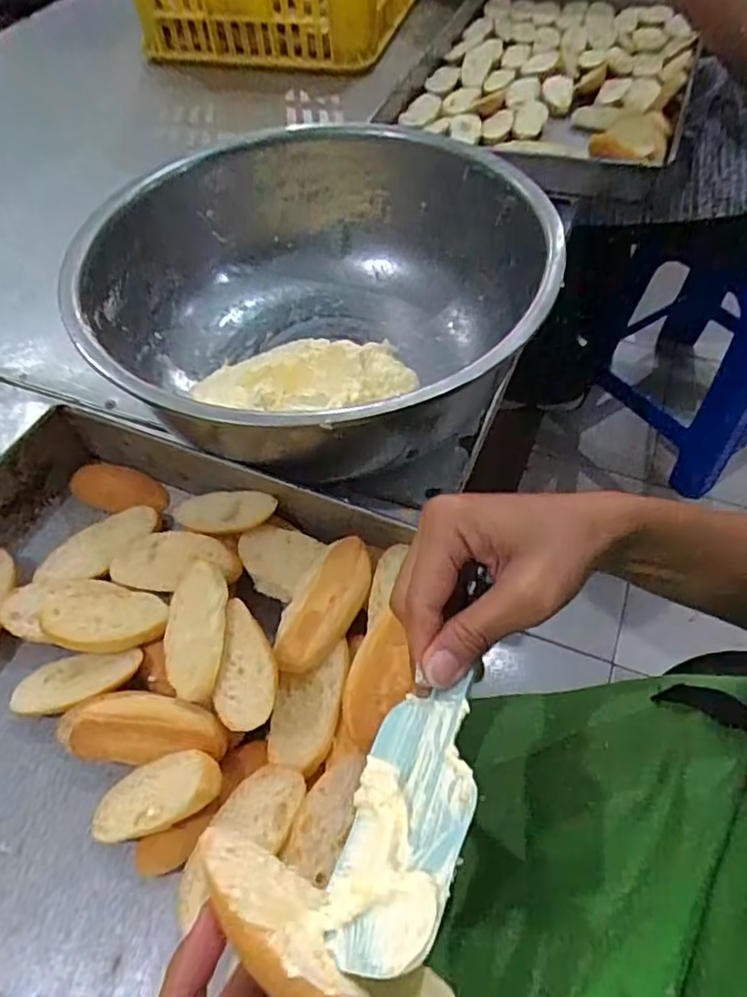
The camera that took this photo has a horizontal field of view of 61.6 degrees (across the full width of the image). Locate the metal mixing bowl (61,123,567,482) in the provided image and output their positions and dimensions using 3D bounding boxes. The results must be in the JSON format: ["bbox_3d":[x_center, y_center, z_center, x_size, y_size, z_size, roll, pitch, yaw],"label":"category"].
[{"bbox_3d":[-0.046,-0.164,0.547,0.361,0.142,0.367,-2,55,2],"label":"metal mixing bowl"}]

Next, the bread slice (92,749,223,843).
[{"bbox_3d":[-0.126,0.170,0.357,0.087,0.012,0.037,-27,53,18],"label":"bread slice"}]

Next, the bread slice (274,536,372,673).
[{"bbox_3d":[-0.032,0.067,0.409,0.041,0.017,0.098,21,59,17],"label":"bread slice"}]

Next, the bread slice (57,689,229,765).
[{"bbox_3d":[-0.144,0.139,0.380,0.114,0.022,0.038,7,56,8],"label":"bread slice"}]

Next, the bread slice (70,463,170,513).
[{"bbox_3d":[-0.209,-0.007,0.518,0.083,0.015,0.034,14,57,12],"label":"bread slice"}]

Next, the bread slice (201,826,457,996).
[{"bbox_3d":[-0.017,0.144,0.194,0.095,0.043,0.019,34,93,-4],"label":"bread slice"}]

